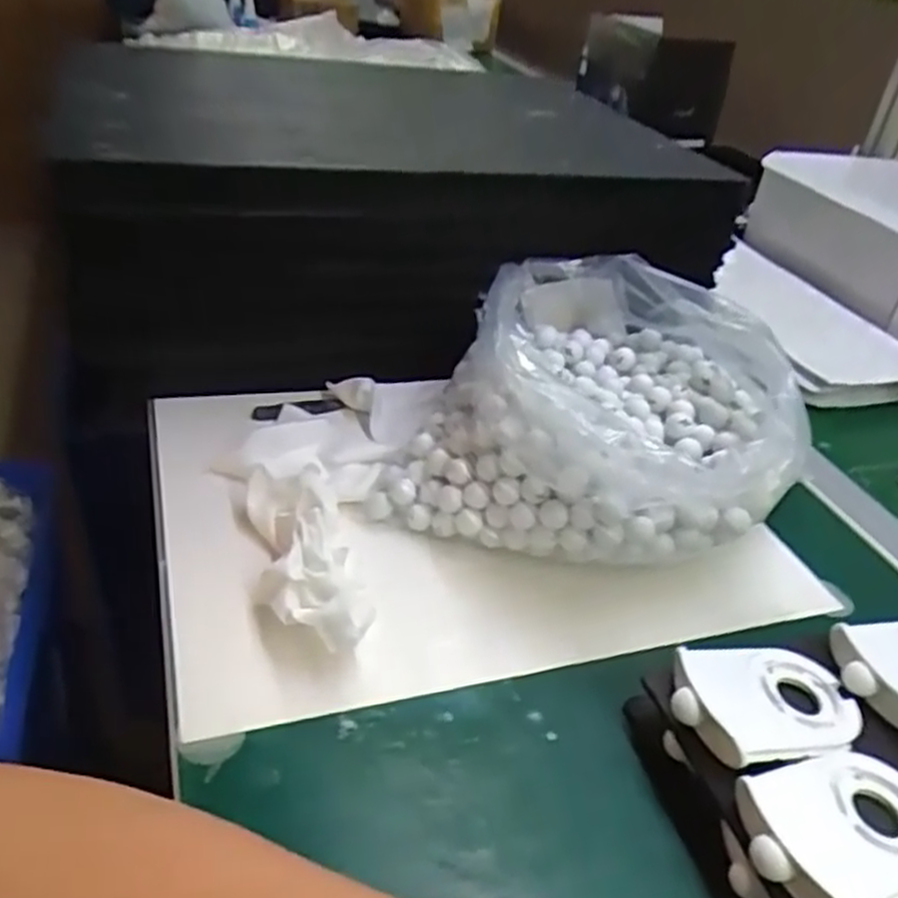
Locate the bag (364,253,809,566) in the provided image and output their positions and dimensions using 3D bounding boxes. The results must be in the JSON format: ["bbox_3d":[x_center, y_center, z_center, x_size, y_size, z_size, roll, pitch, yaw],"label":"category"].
[{"bbox_3d":[0.100,-0.033,0.505,0.218,0.110,0.225,18,36,14],"label":"bag"}]

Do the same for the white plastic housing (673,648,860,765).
[{"bbox_3d":[0.141,0.110,0.353,0.087,0.012,0.057,-3,36,-16],"label":"white plastic housing"}]

